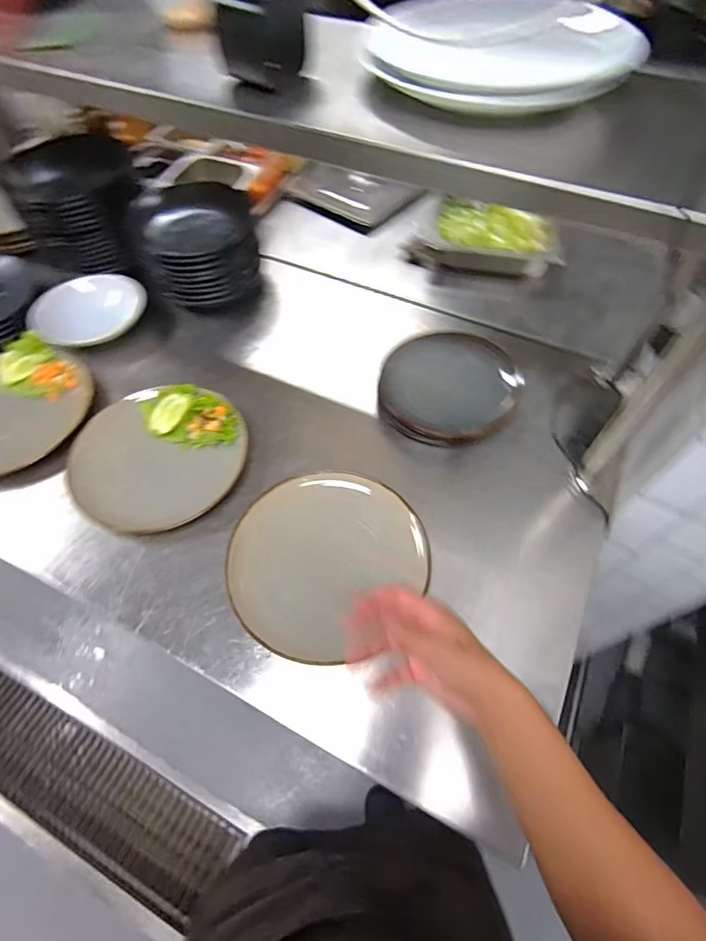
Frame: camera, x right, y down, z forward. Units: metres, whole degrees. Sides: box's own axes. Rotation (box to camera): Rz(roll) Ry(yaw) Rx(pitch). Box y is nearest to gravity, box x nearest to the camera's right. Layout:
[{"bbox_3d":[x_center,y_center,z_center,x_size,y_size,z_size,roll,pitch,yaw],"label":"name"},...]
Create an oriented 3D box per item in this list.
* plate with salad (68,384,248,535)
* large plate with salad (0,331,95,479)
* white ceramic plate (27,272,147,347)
[{"bbox_3d":[-0.296,-0.026,0.701,0.244,0.037,0.243,0,57,0],"label":"plate with salad"},{"bbox_3d":[-0.559,-0.104,0.738,0.261,0.032,0.230,-39,65,-22],"label":"large plate with salad"},{"bbox_3d":[-0.499,-0.303,0.853,0.188,0.035,0.188,0,57,0],"label":"white ceramic plate"}]

